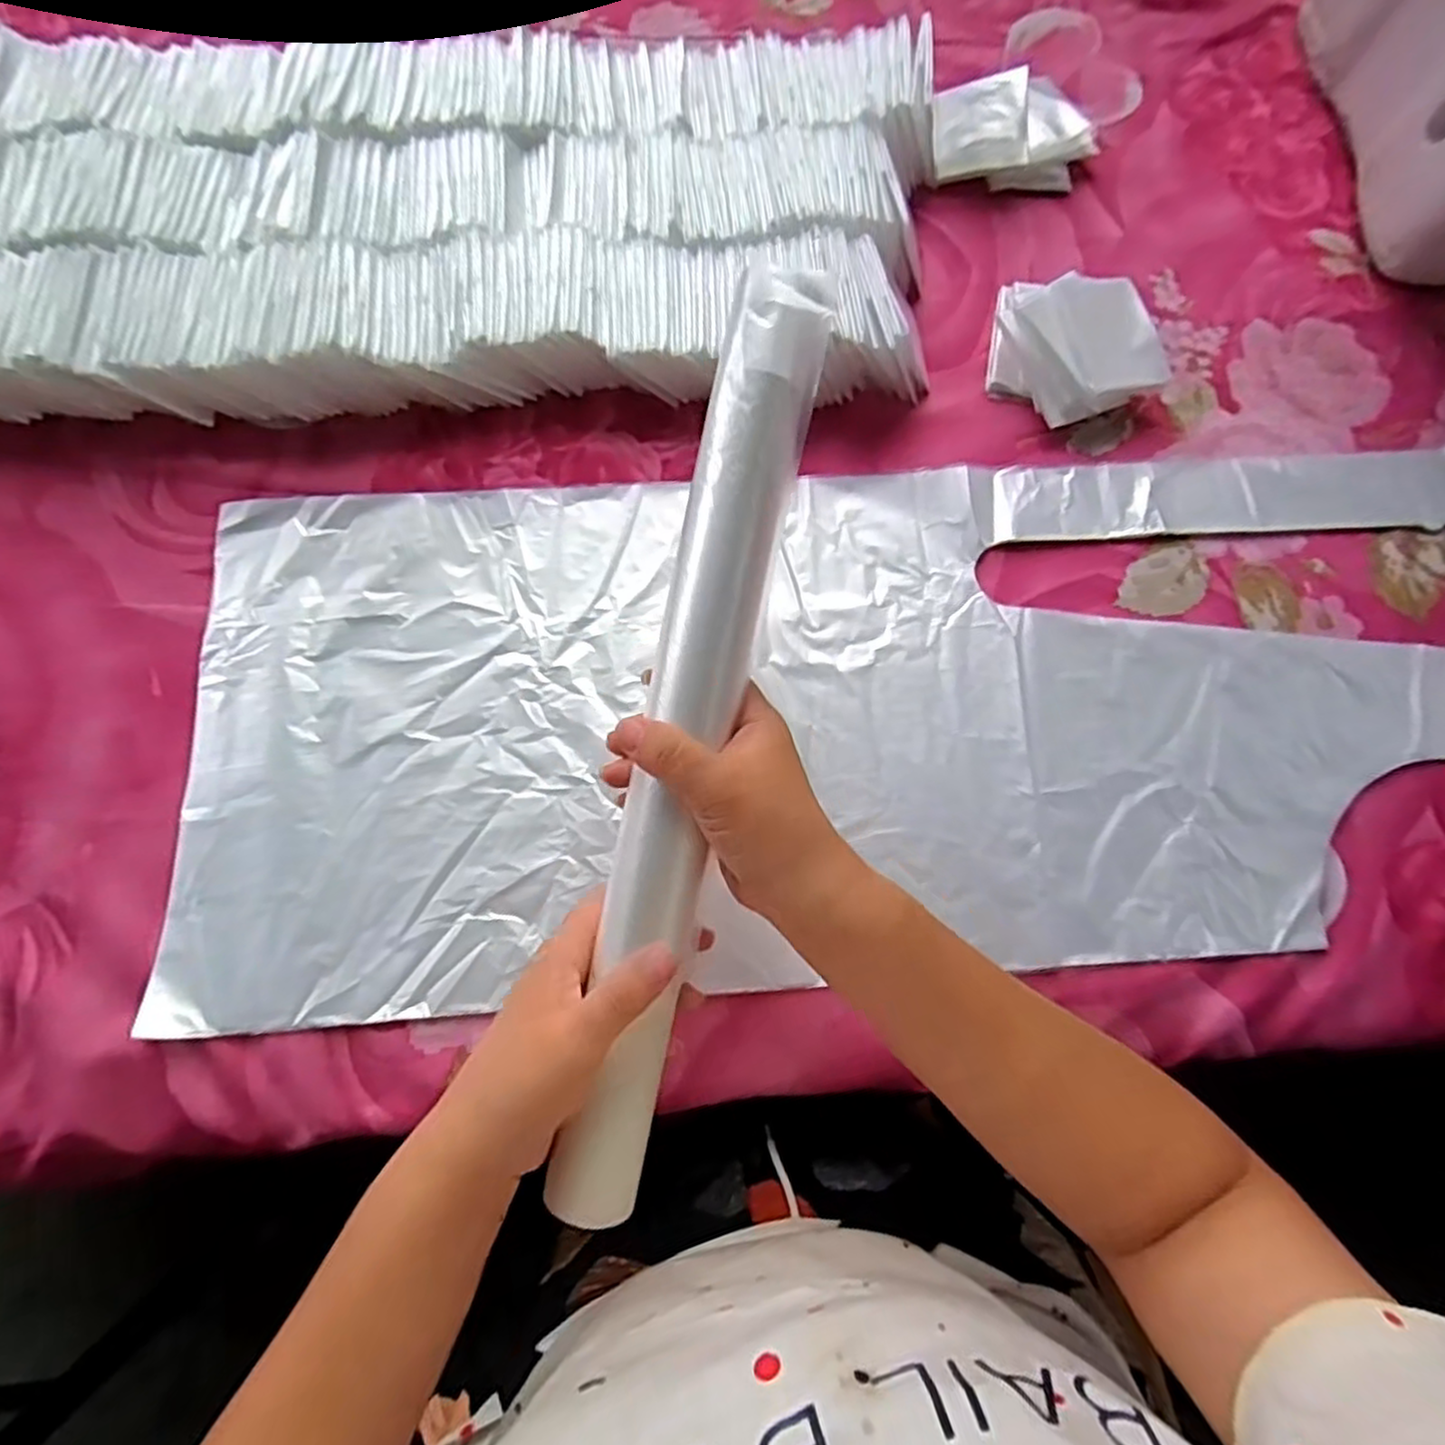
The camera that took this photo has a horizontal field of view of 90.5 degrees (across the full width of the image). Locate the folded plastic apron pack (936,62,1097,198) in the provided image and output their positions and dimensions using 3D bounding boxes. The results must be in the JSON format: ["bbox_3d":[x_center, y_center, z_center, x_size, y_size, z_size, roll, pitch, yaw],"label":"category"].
[{"bbox_3d":[0.215,-0.437,0.529,0.115,0.035,0.076,9,75,1],"label":"folded plastic apron pack"}]

